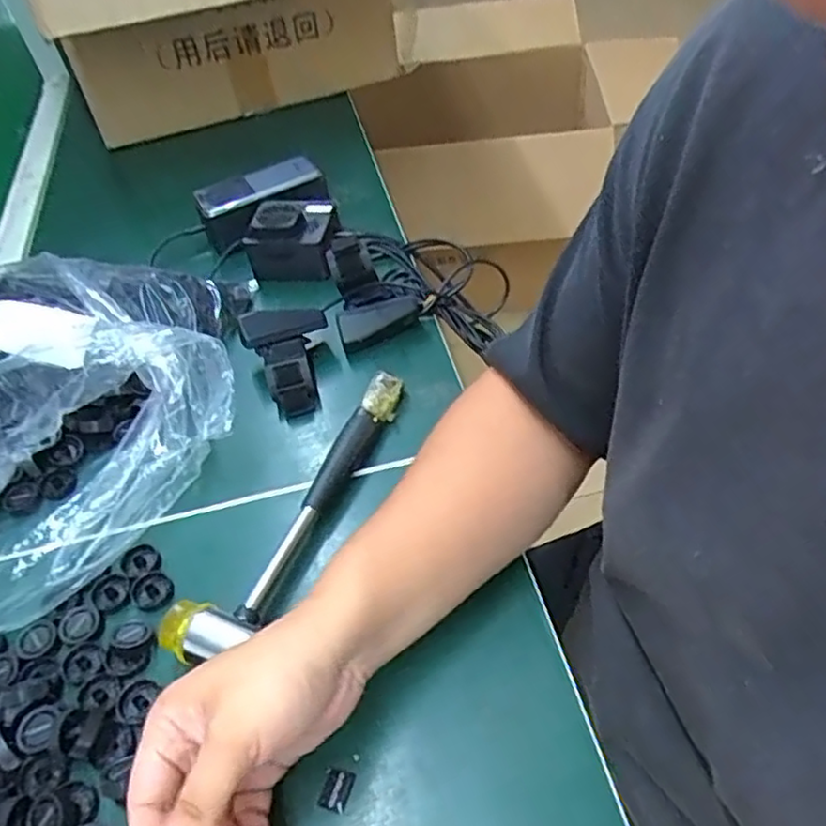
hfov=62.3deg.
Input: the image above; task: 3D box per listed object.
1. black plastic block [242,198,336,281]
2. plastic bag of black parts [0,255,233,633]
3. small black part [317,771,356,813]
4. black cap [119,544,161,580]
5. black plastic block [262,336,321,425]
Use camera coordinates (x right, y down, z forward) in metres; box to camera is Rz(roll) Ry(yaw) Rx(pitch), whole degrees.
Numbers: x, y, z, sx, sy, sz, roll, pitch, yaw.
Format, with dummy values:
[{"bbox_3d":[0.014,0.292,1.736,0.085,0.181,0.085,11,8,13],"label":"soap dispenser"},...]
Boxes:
[{"bbox_3d":[-0.114,-0.170,0.664,0.081,0.063,0.071,-4,49,5],"label":"black plastic block"},{"bbox_3d":[-0.287,-0.010,0.517,0.280,0.091,0.332,30,60,30],"label":"plastic bag of black parts"},{"bbox_3d":[-0.041,0.199,0.361,0.015,0.004,0.018,10,52,17],"label":"small black part"},{"bbox_3d":[-0.185,0.101,0.463,0.024,0.009,0.026,-4,49,5],"label":"black cap"},{"bbox_3d":[-0.099,-0.028,0.553,0.035,0.035,0.058,-17,49,-6],"label":"black plastic block"}]

